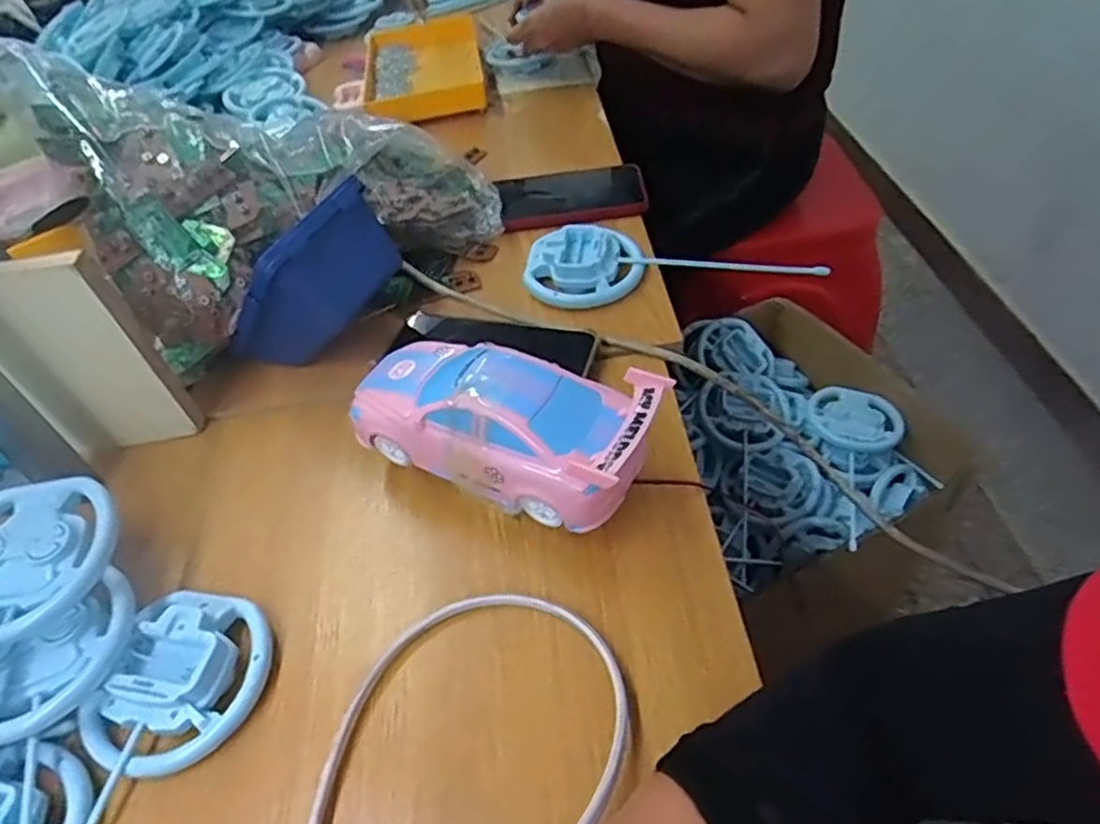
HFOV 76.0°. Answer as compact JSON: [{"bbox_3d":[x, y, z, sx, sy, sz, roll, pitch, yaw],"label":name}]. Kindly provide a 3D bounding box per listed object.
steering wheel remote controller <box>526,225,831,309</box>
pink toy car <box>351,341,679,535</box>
[{"bbox_3d":[0.100,-0.131,0.609,0.243,0.028,0.081,-9,47,1],"label":"steering wheel remote controller"},{"bbox_3d":[-0.031,0.001,0.431,0.198,0.061,0.085,18,53,24],"label":"pink toy car"}]

